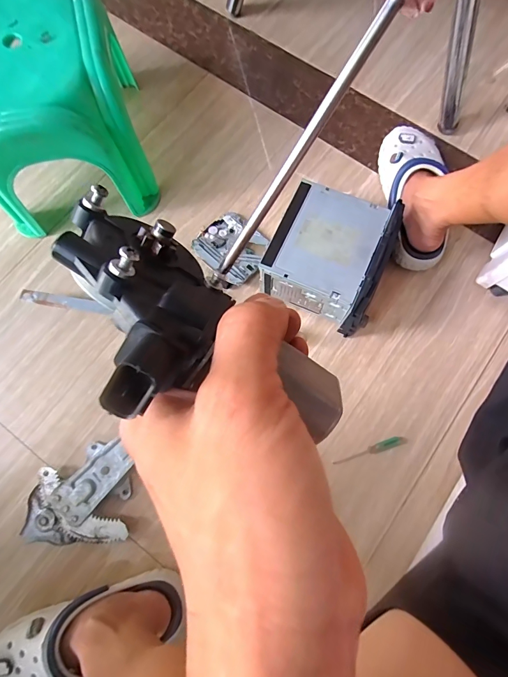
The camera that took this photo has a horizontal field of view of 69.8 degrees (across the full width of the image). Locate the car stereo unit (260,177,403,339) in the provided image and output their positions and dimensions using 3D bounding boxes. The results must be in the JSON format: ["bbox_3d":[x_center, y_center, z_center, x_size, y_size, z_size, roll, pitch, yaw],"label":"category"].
[{"bbox_3d":[0.119,-0.135,0.616,0.178,0.120,0.192,23,77,6],"label":"car stereo unit"}]

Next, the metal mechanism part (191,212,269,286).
[{"bbox_3d":[-0.037,-0.168,0.674,0.119,0.026,0.113,42,81,7],"label":"metal mechanism part"}]

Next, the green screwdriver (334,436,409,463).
[{"bbox_3d":[0.195,0.188,0.610,0.130,0.015,0.017,-16,79,-4],"label":"green screwdriver"}]

